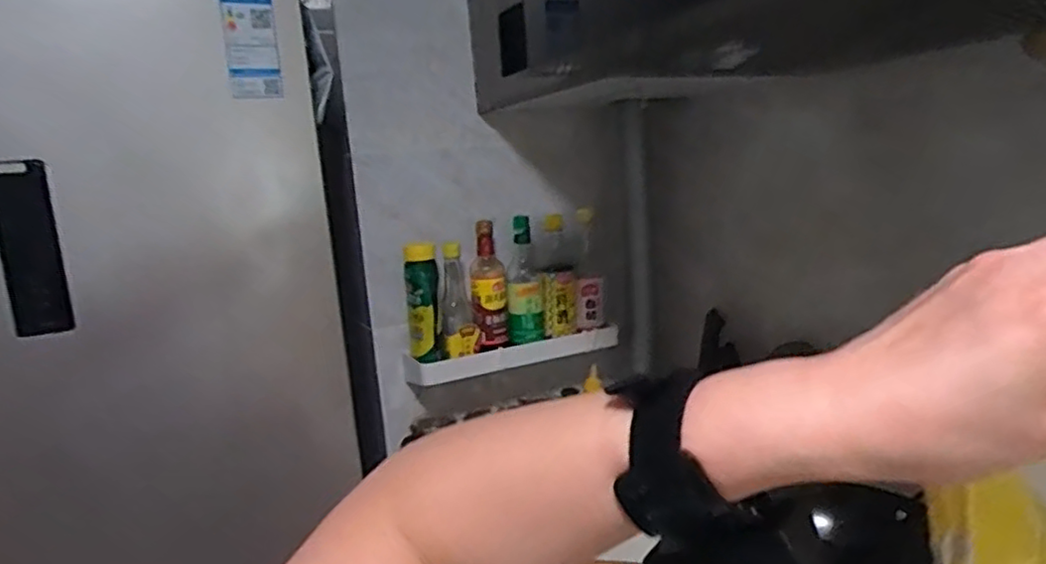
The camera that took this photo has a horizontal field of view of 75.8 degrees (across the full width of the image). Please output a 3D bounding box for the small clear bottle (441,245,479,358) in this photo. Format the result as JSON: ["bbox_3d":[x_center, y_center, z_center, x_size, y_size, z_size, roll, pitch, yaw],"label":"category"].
[{"bbox_3d":[-0.110,0.032,1.132,0.060,0.179,0.065,-6,9,-4],"label":"small clear bottle"}]

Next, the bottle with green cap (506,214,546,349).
[{"bbox_3d":[-0.002,-0.001,1.176,0.064,0.208,0.060,-5,9,1],"label":"bottle with green cap"}]

